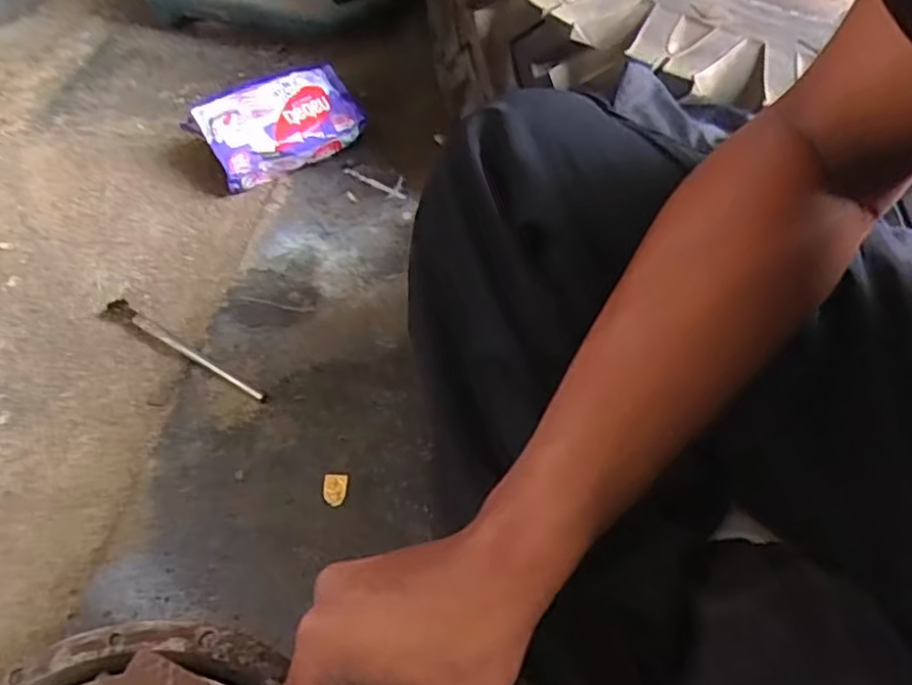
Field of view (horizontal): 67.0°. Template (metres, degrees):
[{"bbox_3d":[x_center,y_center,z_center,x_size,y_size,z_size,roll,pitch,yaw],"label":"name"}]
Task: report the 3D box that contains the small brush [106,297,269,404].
[{"bbox_3d":[-0.221,0.006,0.563,0.166,0.014,0.012,28,56,18],"label":"small brush"}]

